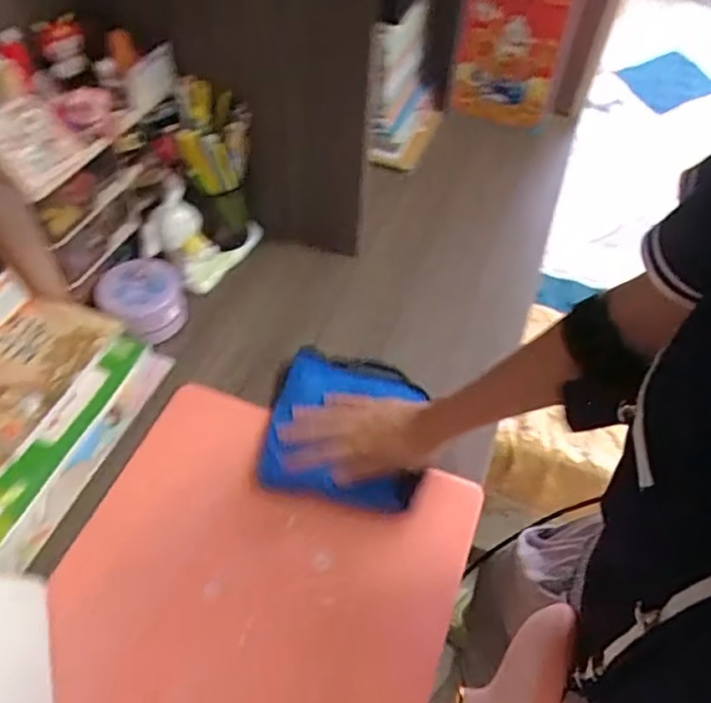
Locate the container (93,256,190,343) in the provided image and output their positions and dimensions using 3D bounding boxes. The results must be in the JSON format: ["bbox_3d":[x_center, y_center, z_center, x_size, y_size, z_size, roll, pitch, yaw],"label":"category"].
[{"bbox_3d":[-0.232,-0.056,0.697,0.086,0.052,0.079,2,50,-2],"label":"container"}]

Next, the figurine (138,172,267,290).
[{"bbox_3d":[-0.175,-0.144,0.736,0.067,0.113,0.130,24,53,16],"label":"figurine"}]

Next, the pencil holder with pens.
[{"bbox_3d":[-0.153,-0.209,0.722,0.070,0.169,0.080,-4,51,-7],"label":"pencil holder with pens"}]

